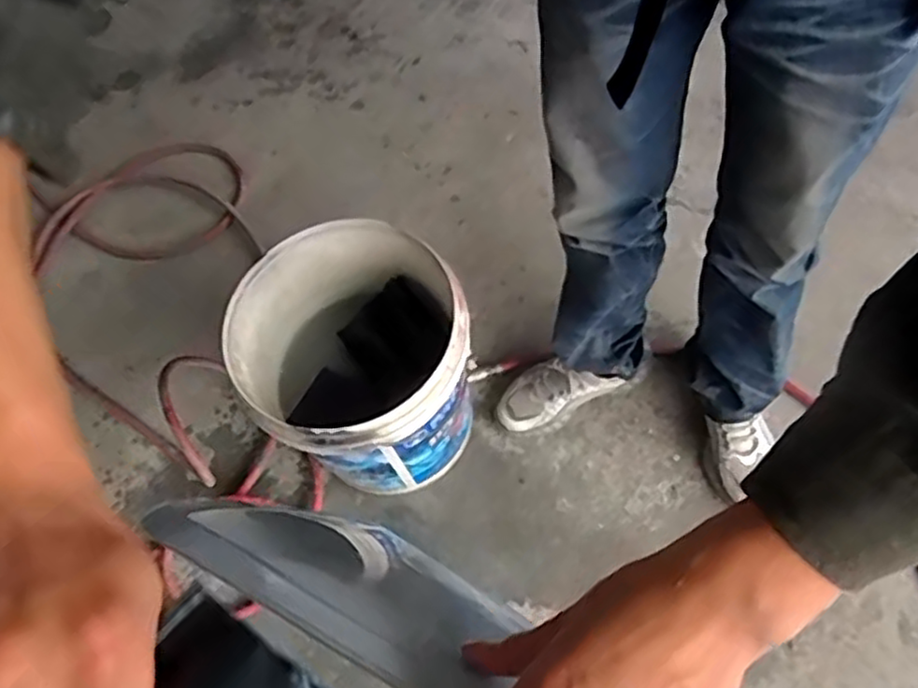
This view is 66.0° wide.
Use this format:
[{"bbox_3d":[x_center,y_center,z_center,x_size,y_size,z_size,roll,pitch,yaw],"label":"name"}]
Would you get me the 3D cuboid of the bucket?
[{"bbox_3d":[-0.140,0.042,1.040,0.296,0.329,0.302,-2,63,5],"label":"bucket"}]

